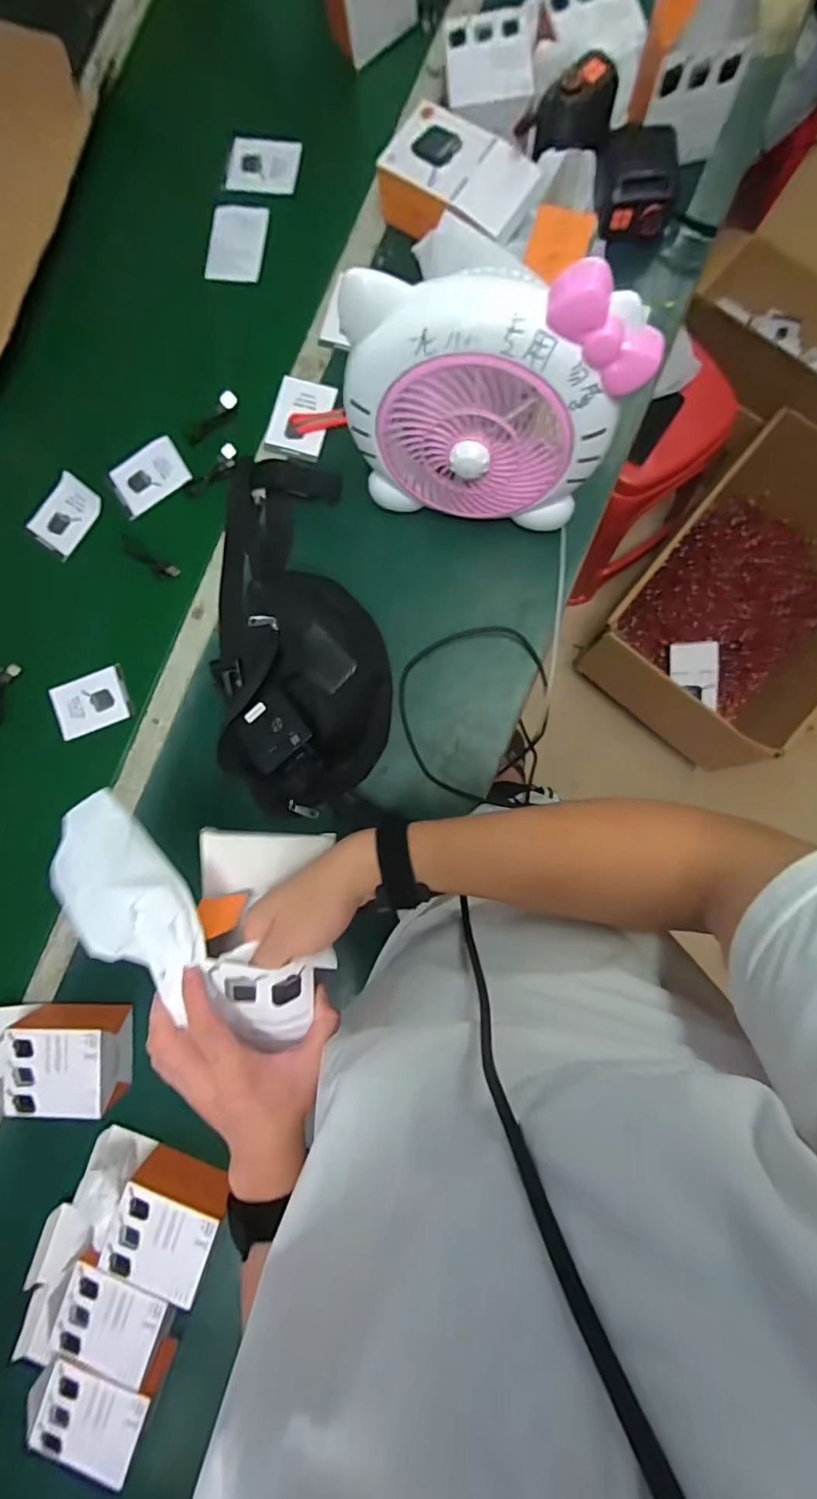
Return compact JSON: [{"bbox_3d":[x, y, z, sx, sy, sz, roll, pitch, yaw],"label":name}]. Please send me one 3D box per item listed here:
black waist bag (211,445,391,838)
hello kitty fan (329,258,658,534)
[{"bbox_3d":[-0.130,-0.141,0.617,0.213,0.074,0.431,2,91,2],"label":"black waist bag"},{"bbox_3d":[0.068,-0.315,0.500,0.248,0.239,0.092,6,88,2],"label":"hello kitty fan"}]

